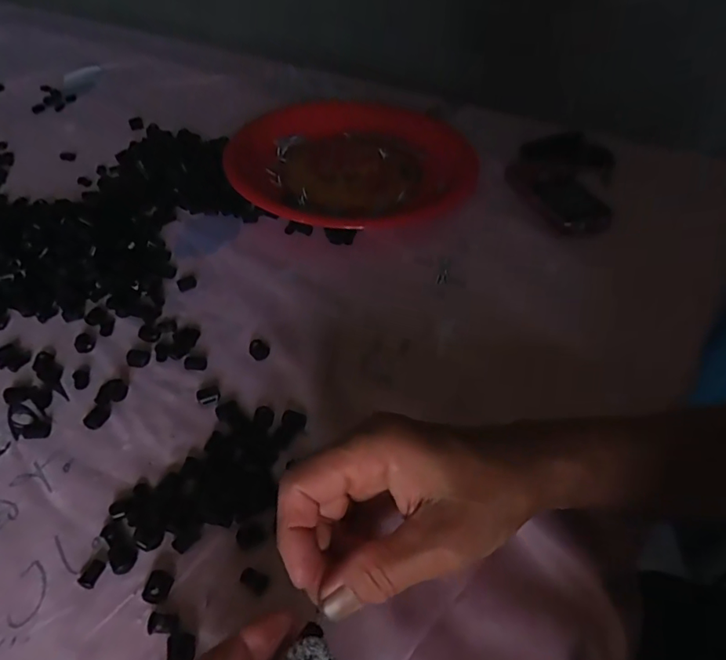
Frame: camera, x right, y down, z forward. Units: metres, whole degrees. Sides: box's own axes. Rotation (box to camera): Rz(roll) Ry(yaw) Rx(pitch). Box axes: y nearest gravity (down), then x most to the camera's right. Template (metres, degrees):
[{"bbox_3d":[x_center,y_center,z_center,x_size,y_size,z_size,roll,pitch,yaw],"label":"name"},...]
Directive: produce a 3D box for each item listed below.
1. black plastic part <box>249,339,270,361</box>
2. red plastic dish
[{"bbox_3d":[-0.079,0.015,0.406,0.015,0.009,0.014,-1,46,1],"label":"black plastic part"},{"bbox_3d":[-0.016,-0.192,0.579,0.247,0.042,0.262,-1,46,1],"label":"red plastic dish"}]

